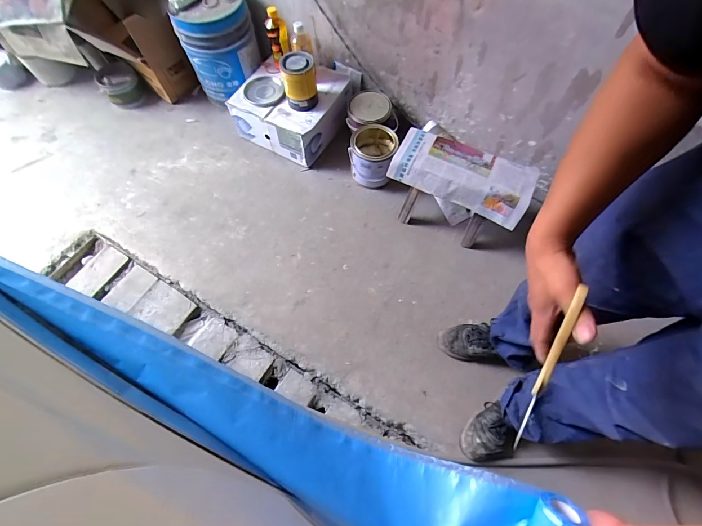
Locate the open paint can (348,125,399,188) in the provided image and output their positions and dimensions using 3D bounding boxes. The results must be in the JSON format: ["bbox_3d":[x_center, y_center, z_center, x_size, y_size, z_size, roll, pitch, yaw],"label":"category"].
[{"bbox_3d":[0.070,-0.358,1.126,0.144,0.155,0.136,0,64,-1],"label":"open paint can"}]

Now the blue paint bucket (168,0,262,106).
[{"bbox_3d":[-0.458,-0.774,1.164,0.247,0.305,0.253,-13,66,-6],"label":"blue paint bucket"}]

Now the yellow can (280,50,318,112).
[{"bbox_3d":[-0.156,-0.549,1.019,0.101,0.149,0.106,0,64,-1],"label":"yellow can"}]

